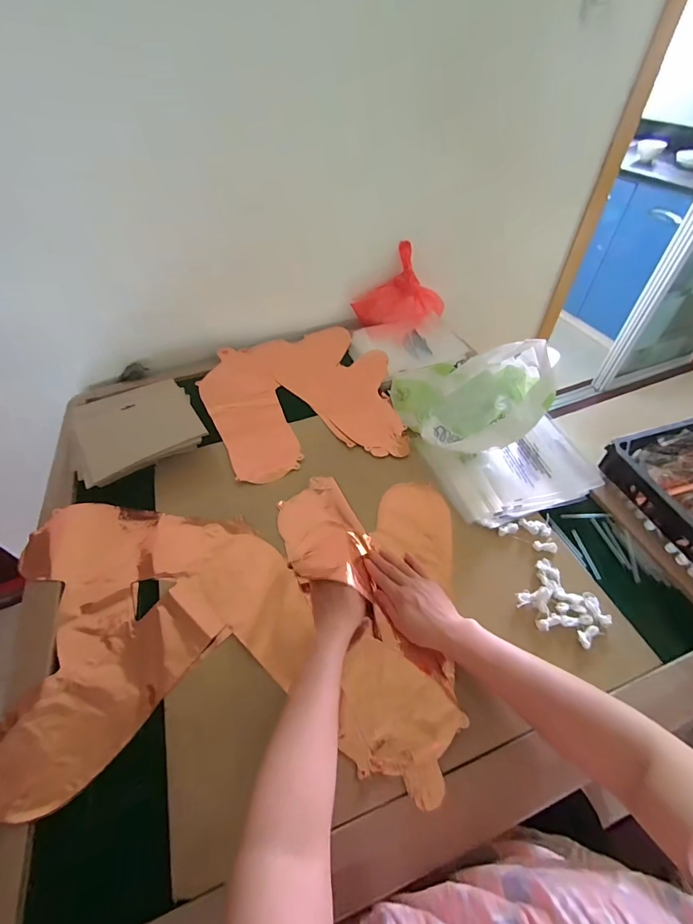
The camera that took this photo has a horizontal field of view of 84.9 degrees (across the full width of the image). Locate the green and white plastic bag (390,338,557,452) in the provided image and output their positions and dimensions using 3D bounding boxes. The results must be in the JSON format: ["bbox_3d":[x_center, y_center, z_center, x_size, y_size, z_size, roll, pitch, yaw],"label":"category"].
[{"bbox_3d":[0.227,-0.124,0.678,0.235,0.165,0.196,-9,52,-5],"label":"green and white plastic bag"}]

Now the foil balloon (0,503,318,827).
[{"bbox_3d":[-0.290,0.194,0.550,0.404,0.022,0.381,-20,54,-13],"label":"foil balloon"}]

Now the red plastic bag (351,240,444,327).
[{"bbox_3d":[0.143,-0.440,0.963,0.215,0.123,0.139,-32,57,-22],"label":"red plastic bag"}]

